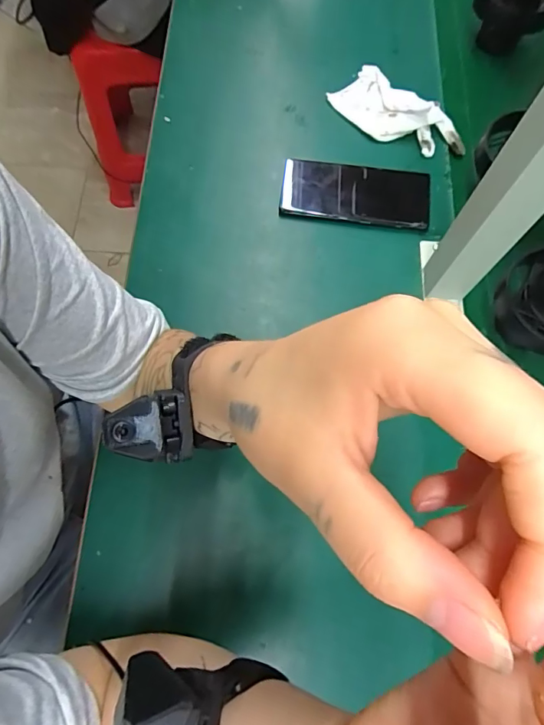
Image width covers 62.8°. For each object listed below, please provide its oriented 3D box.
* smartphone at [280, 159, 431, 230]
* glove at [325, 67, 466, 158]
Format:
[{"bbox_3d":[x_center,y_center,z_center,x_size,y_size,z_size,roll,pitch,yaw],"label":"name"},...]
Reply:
[{"bbox_3d":[0.093,-0.188,0.493,0.161,0.005,0.073,7,72,2],"label":"smartphone"},{"bbox_3d":[0.147,-0.291,0.516,0.157,0.027,0.076,42,76,12],"label":"glove"}]

